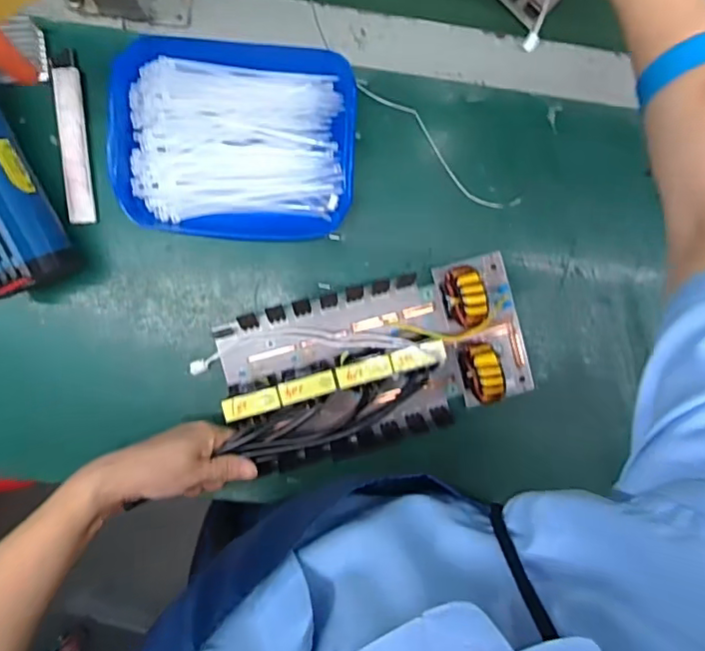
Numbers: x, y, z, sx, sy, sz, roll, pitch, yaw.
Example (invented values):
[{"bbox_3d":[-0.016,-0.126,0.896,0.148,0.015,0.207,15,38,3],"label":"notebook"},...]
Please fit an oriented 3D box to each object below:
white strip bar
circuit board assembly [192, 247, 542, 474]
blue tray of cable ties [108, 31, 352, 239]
[{"bbox_3d":[-0.233,-0.156,0.472,0.022,0.009,0.139,-5,93,-5],"label":"white strip bar"},{"bbox_3d":[0.023,0.033,0.477,0.263,0.059,0.132,-14,95,-4],"label":"circuit board assembly"},{"bbox_3d":[-0.098,-0.159,0.471,0.198,0.037,0.158,2,92,-5],"label":"blue tray of cable ties"}]

